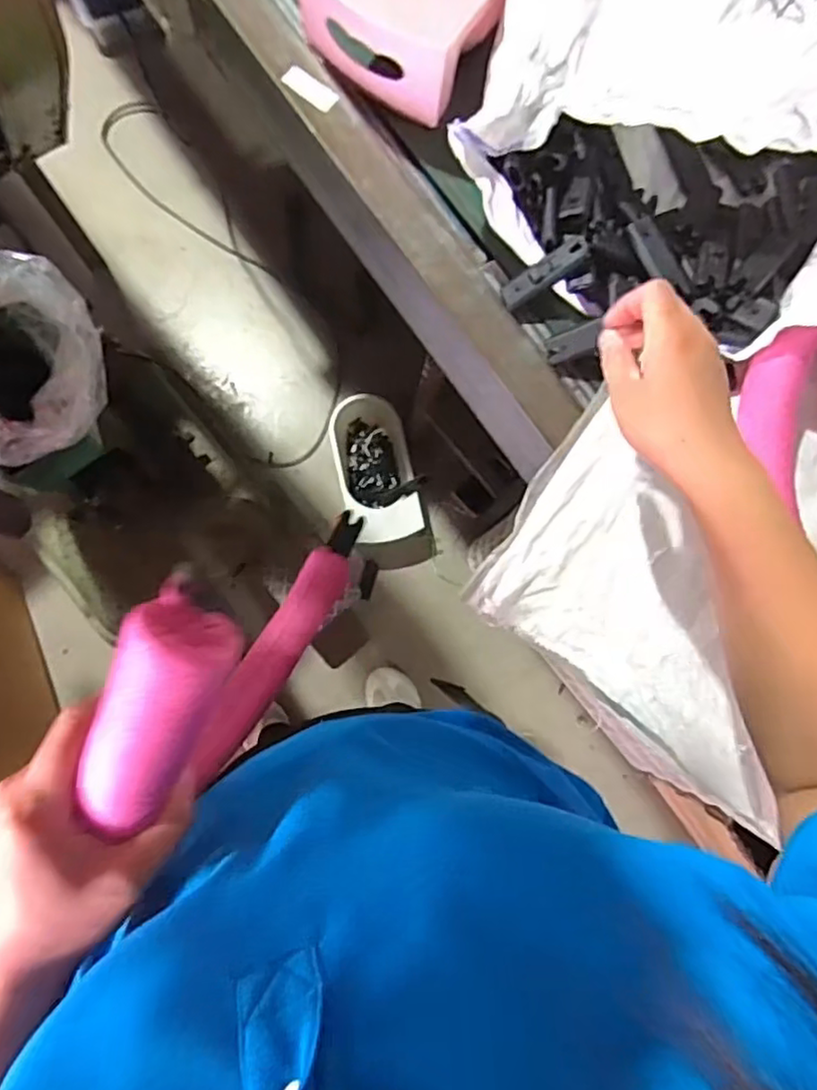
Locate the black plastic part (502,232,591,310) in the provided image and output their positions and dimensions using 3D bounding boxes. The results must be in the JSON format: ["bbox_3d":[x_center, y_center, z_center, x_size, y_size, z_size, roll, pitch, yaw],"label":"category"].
[{"bbox_3d":[0.121,-0.239,0.575,0.081,0.009,0.027,-31,85,19],"label":"black plastic part"}]

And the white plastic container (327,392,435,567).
[{"bbox_3d":[-0.061,-0.140,1.380,0.170,0.077,0.373,-11,83,-6],"label":"white plastic container"}]

